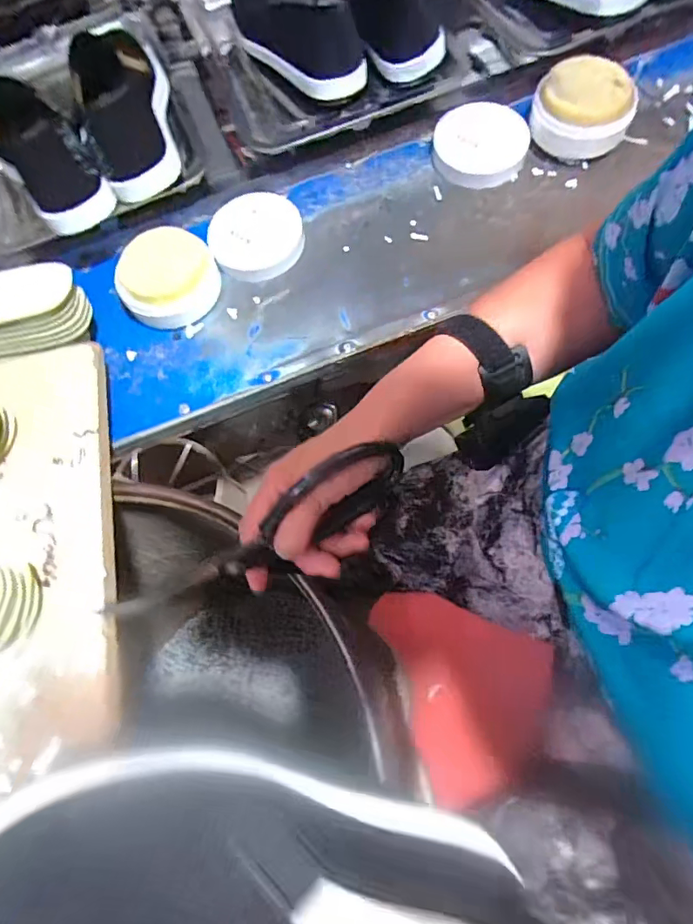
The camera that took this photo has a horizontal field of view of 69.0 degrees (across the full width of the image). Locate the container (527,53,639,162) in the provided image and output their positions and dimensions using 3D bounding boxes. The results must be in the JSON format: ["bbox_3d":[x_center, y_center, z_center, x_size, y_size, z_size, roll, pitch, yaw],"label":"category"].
[{"bbox_3d":[0.259,-0.389,0.553,0.100,0.051,0.110,0,64,1],"label":"container"}]

